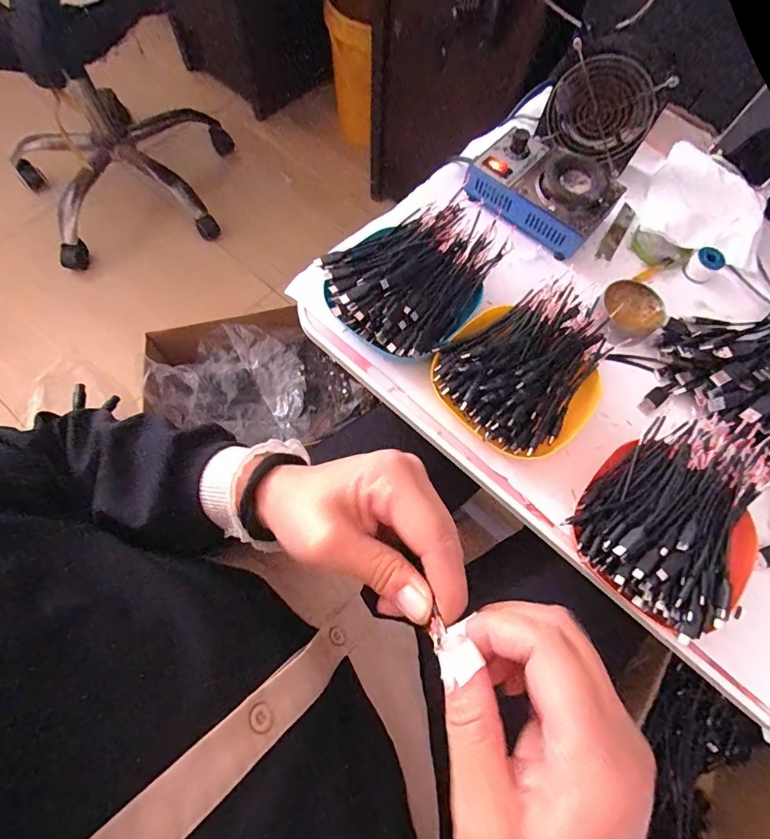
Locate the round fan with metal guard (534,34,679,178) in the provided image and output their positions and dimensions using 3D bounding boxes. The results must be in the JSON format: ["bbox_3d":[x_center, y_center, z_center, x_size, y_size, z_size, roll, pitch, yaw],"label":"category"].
[{"bbox_3d":[0.245,-0.351,0.498,0.119,0.105,0.032,27,71,7],"label":"round fan with metal guard"}]

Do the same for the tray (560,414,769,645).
[{"bbox_3d":[0.244,0.070,0.359,0.124,0.045,0.181,41,73,12],"label":"tray"}]

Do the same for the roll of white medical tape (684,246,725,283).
[{"bbox_3d":[0.355,-0.172,0.485,0.027,0.026,0.028,1,70,-2],"label":"roll of white medical tape"}]

